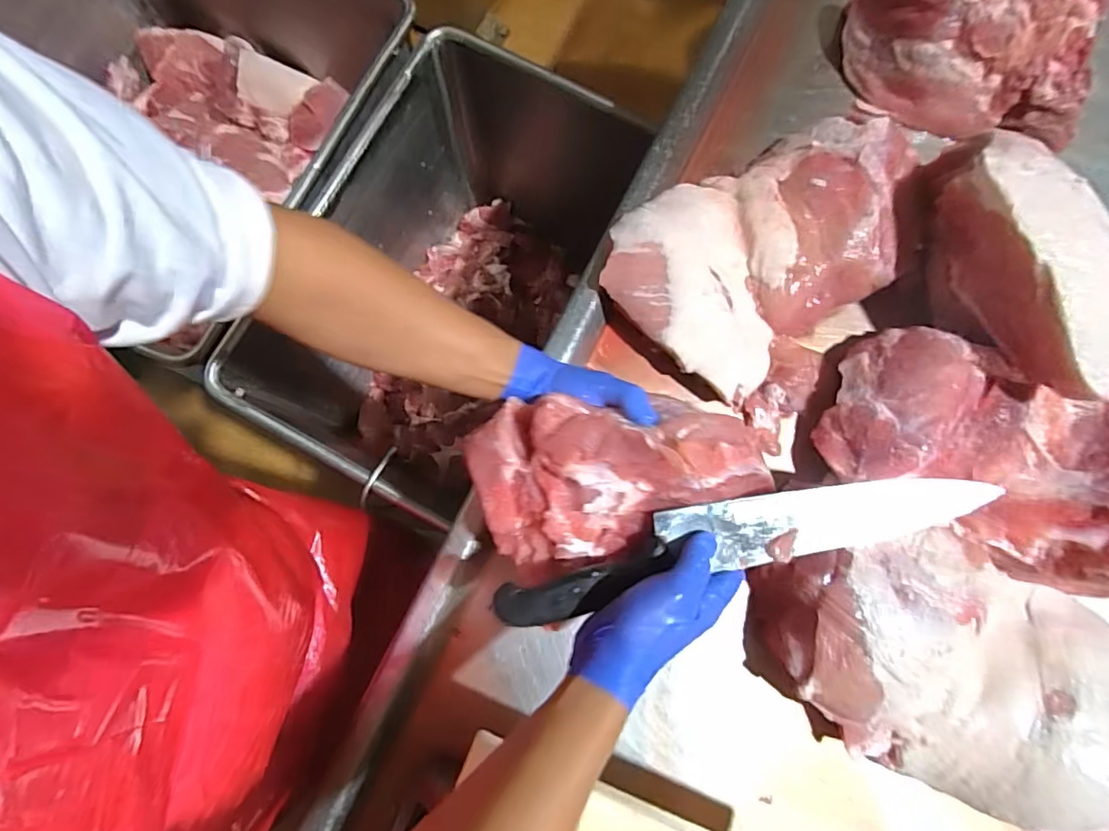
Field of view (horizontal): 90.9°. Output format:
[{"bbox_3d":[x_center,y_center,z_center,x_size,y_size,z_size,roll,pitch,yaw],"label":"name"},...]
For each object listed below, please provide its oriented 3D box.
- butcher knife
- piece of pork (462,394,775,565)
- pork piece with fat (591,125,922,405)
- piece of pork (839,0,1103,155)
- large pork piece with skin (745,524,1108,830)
[{"bbox_3d":[0.131,0.089,0.401,0.352,0.025,0.055,-14,80,-1],"label":"butcher knife"},{"bbox_3d":[0.046,0.047,0.417,0.223,0.069,0.122,-3,80,-2],"label":"piece of pork"},{"bbox_3d":[0.208,-0.169,0.540,0.298,0.073,0.198,-38,83,-7],"label":"pork piece with fat"},{"bbox_3d":[0.435,-0.396,0.567,0.219,0.103,0.182,1,80,-1],"label":"piece of pork"},{"bbox_3d":[0.327,0.208,0.476,0.305,0.088,0.204,27,80,4],"label":"large pork piece with skin"}]

